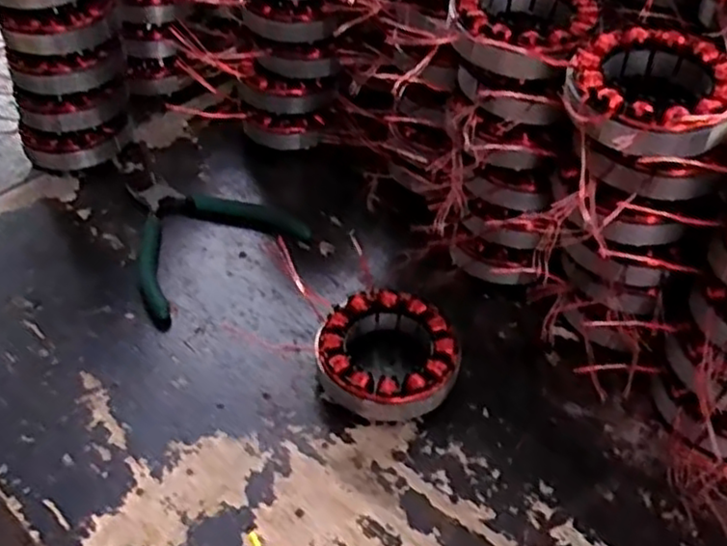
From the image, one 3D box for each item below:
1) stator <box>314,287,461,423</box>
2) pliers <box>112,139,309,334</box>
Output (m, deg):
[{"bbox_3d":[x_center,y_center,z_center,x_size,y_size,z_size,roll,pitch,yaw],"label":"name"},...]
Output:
[{"bbox_3d":[0.014,0.052,0.455,0.084,0.034,0.086,0,46,0],"label":"stator"},{"bbox_3d":[-0.142,-0.051,0.564,0.132,0.011,0.194,-29,52,-24],"label":"pliers"}]

